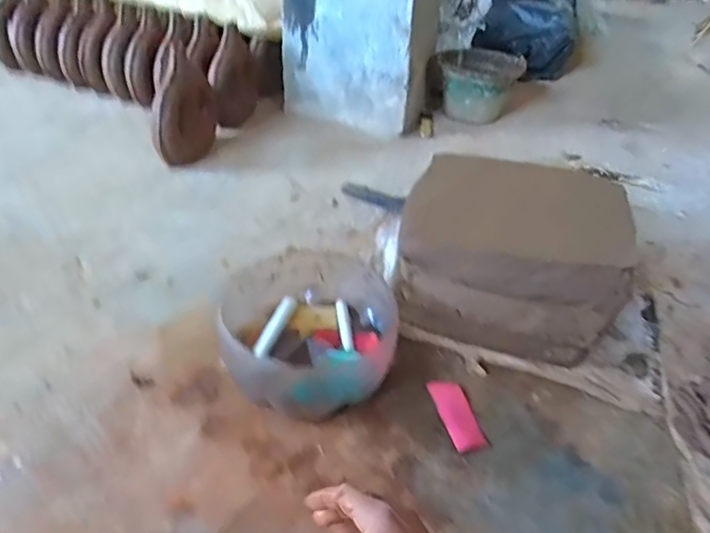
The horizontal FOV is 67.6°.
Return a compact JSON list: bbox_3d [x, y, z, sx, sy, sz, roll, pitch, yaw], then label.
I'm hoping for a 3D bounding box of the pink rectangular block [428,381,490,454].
[{"bbox_3d":[0.143,0.204,0.735,0.046,0.009,0.108,-8,41,-18],"label":"pink rectangular block"}]

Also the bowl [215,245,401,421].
[{"bbox_3d":[-0.061,0.096,0.764,0.236,0.123,0.245,4,39,-4],"label":"bowl"}]

